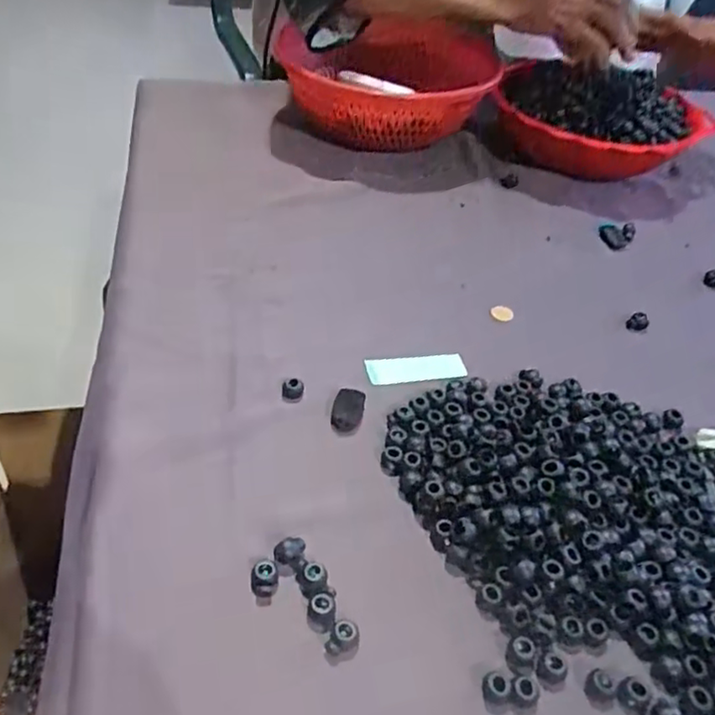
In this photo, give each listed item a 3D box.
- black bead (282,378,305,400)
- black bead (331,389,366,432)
[{"bbox_3d":[-0.047,0.023,0.486,0.016,0.009,0.015,0,44,-6],"label":"black bead"},{"bbox_3d":[-0.007,0.038,0.476,0.022,0.010,0.032,8,43,2],"label":"black bead"}]

